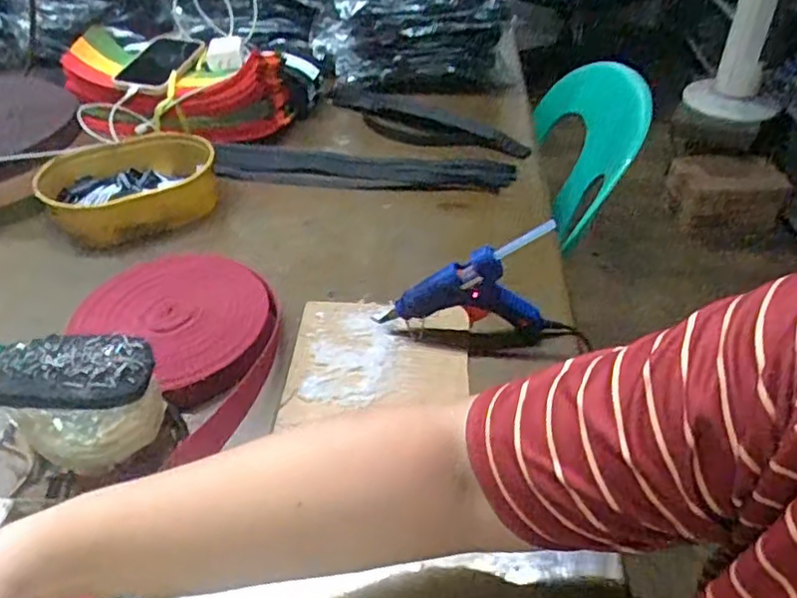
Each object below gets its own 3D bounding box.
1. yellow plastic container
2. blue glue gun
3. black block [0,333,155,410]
[{"bbox_3d":[-0.312,-0.140,0.751,0.192,0.069,0.129,-18,44,-21],"label":"yellow plastic container"},{"bbox_3d":[0.062,-0.011,0.584,0.146,0.121,0.024,-1,41,0],"label":"blue glue gun"},{"bbox_3d":[-0.211,0.045,0.412,0.101,0.016,0.051,-2,41,-1],"label":"black block"}]

